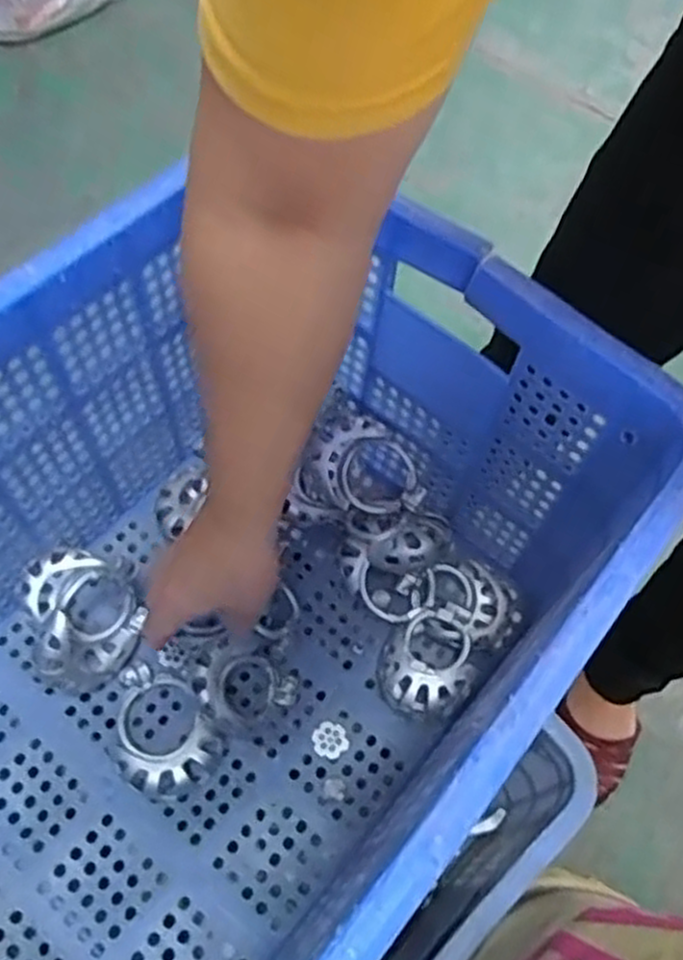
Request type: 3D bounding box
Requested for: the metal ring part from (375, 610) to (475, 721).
[{"bbox_3d":[0.064,0.143,0.582,0.068,0.033,0.073,24,62,9],"label":"metal ring part"}]

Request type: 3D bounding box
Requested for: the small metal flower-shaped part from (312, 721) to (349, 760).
[{"bbox_3d":[-0.009,0.197,0.577,0.025,0.004,0.026,2,61,-3],"label":"small metal flower-shaped part"}]

